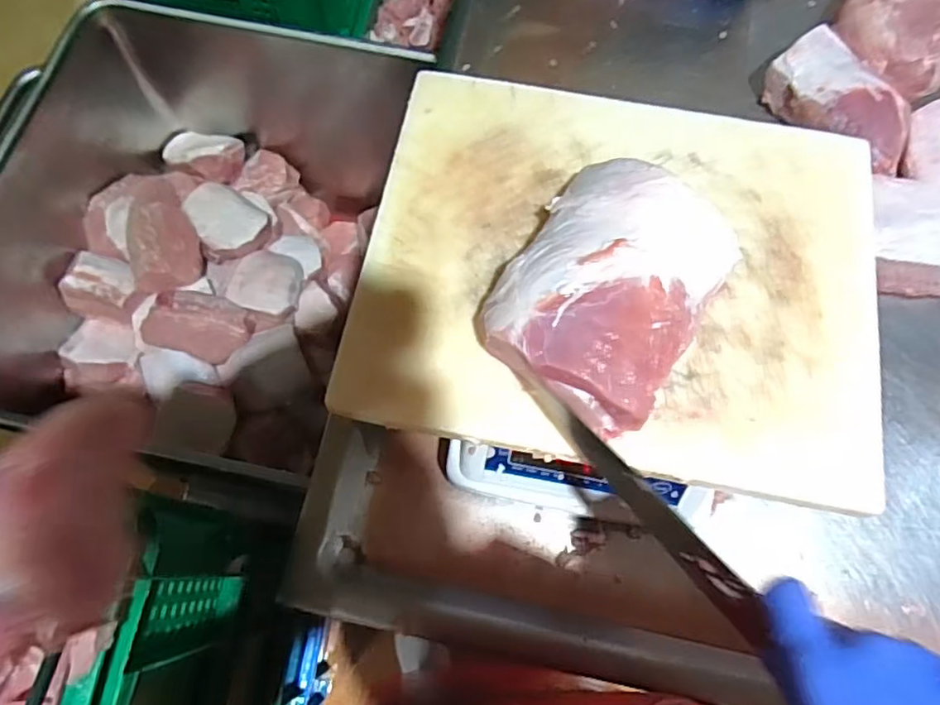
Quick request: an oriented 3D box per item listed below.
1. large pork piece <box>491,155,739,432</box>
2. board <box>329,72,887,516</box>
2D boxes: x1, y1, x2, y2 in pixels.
[{"bbox_3d":[0.094,-0.045,0.421,0.127,0.066,0.171,31,72,8],"label":"large pork piece"},{"bbox_3d":[0.114,-0.069,0.460,0.367,0.021,0.304,10,70,1],"label":"board"}]

